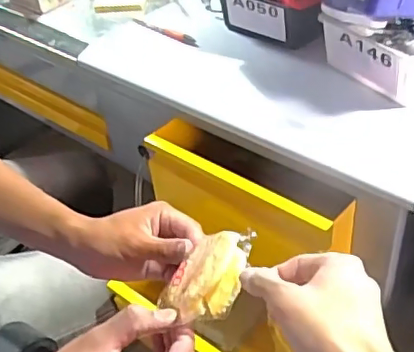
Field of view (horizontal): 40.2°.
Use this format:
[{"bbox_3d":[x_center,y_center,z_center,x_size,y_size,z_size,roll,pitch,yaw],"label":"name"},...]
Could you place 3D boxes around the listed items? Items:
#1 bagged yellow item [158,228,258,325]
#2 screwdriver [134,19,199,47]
[{"bbox_3d":[-0.001,0.075,0.452,0.063,0.033,0.088,6,42,15],"label":"bagged yellow item"},{"bbox_3d":[-0.061,-0.209,0.816,0.016,0.008,0.147,-34,47,-29],"label":"screwdriver"}]

